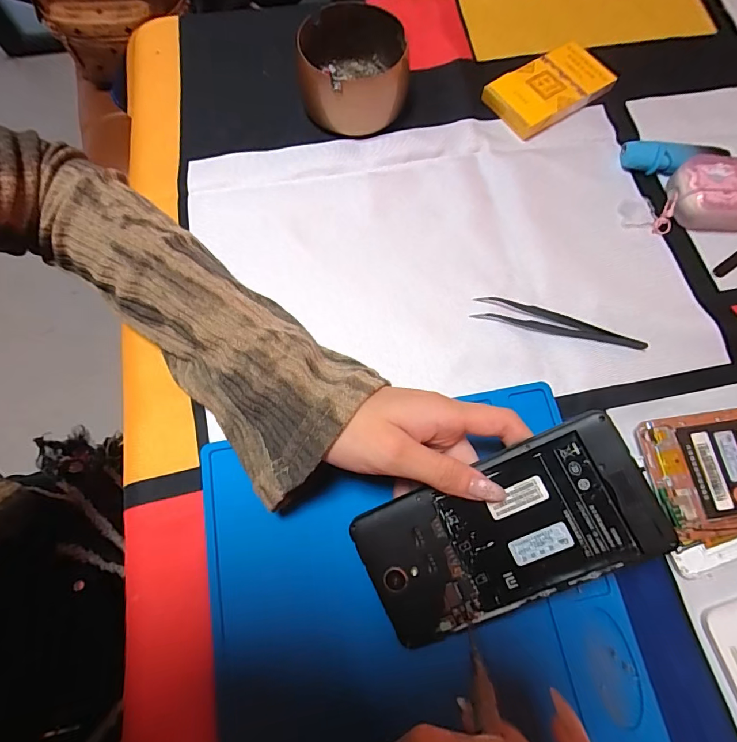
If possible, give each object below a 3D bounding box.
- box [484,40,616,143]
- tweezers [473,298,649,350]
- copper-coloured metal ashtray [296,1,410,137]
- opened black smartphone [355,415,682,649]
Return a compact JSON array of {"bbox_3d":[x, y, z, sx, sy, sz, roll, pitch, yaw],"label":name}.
[{"bbox_3d":[0.151,-0.238,0.362,0.097,0.015,0.058,-32,75,-11],"label":"box"},{"bbox_3d":[0.131,-0.031,0.296,0.115,0.009,0.016,15,72,4],"label":"tweezers"},{"bbox_3d":[-0.013,-0.241,0.345,0.088,0.049,0.085,5,71,1],"label":"copper-coloured metal ashtray"},{"bbox_3d":[0.068,0.085,0.222,0.145,0.007,0.073,-28,82,10],"label":"opened black smartphone"}]

